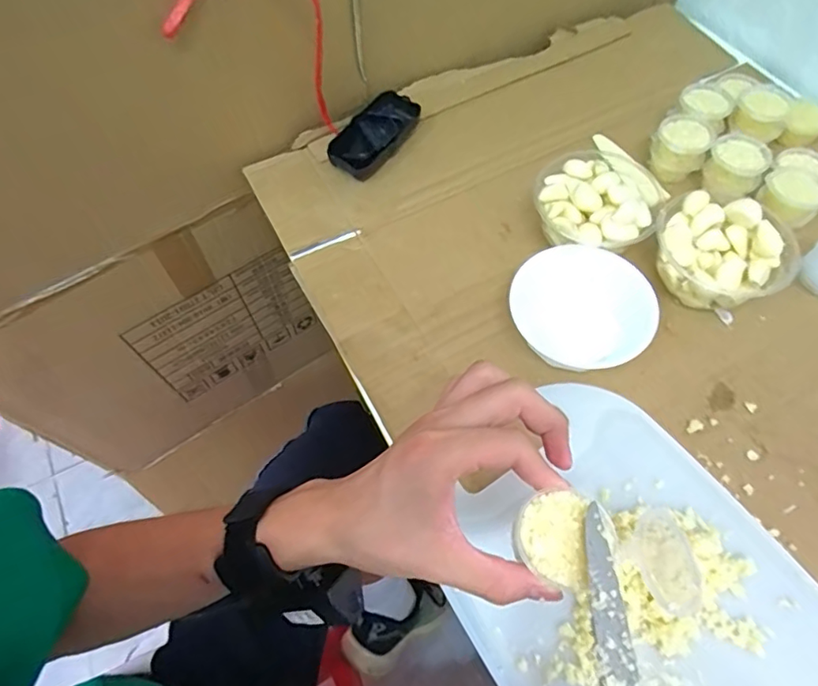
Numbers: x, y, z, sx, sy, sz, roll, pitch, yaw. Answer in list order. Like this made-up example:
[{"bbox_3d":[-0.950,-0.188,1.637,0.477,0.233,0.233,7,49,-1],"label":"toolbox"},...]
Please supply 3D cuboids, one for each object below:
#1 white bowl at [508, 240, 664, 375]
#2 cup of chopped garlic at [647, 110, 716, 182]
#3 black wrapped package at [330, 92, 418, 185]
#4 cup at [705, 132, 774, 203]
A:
[{"bbox_3d":[0.140,-0.022,0.446,0.102,0.049,0.107,-1,61,2],"label":"white bowl"},{"bbox_3d":[0.266,-0.190,0.536,0.050,0.054,0.052,-1,61,2],"label":"cup of chopped garlic"},{"bbox_3d":[-0.036,-0.214,0.564,0.052,0.029,0.108,29,67,17],"label":"black wrapped package"},{"bbox_3d":[0.307,-0.166,0.511,0.049,0.038,0.045,-1,61,2],"label":"cup"}]

